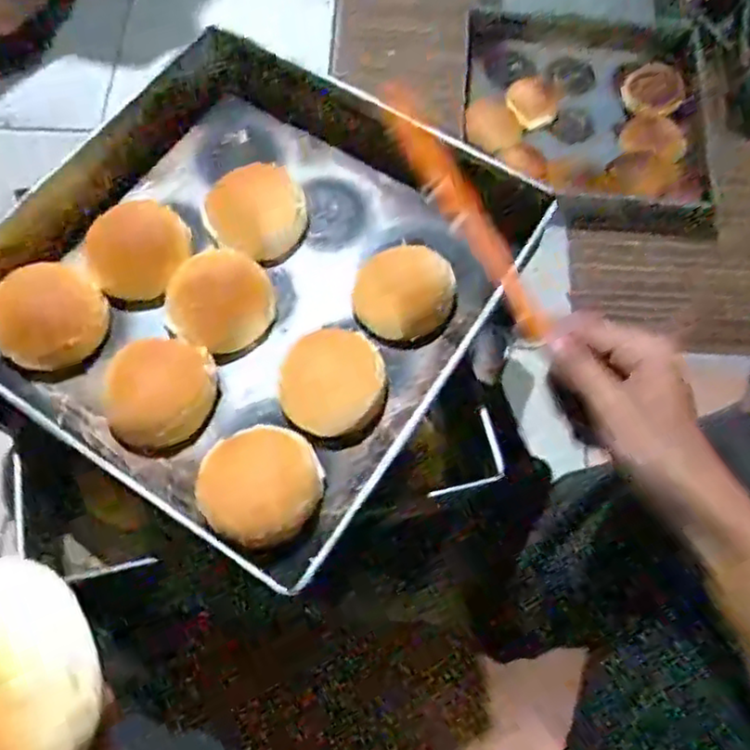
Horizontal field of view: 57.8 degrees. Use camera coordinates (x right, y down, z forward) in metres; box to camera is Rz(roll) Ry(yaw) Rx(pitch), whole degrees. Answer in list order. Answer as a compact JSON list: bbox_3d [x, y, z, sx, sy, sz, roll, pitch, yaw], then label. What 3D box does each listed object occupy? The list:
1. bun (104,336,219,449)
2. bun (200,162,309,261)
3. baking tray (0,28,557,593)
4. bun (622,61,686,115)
[{"bbox_3d":[-0.187,0.016,0.585,0.088,0.048,0.091,-5,67,-2],"label":"bun"},{"bbox_3d":[-0.115,-0.162,0.663,0.093,0.045,0.085,-36,71,-14],"label":"bun"},{"bbox_3d":[-0.111,-0.105,0.647,0.431,0.081,0.451,32,71,13],"label":"baking tray"},{"bbox_3d":[0.509,-0.515,1.242,0.095,0.032,0.111,-37,63,21],"label":"bun"}]

